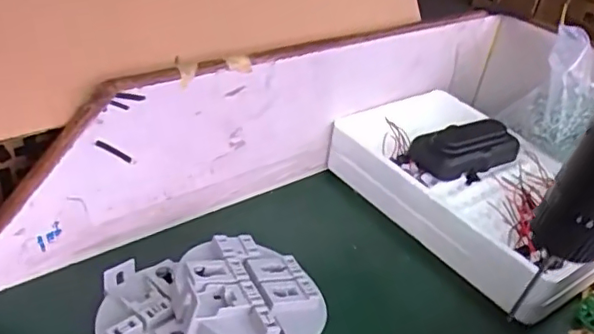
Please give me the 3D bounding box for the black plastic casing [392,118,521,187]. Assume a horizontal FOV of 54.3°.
[{"bbox_3d":[0.148,-0.013,0.520,0.112,0.026,0.046,-7,36,-23],"label":"black plastic casing"}]

